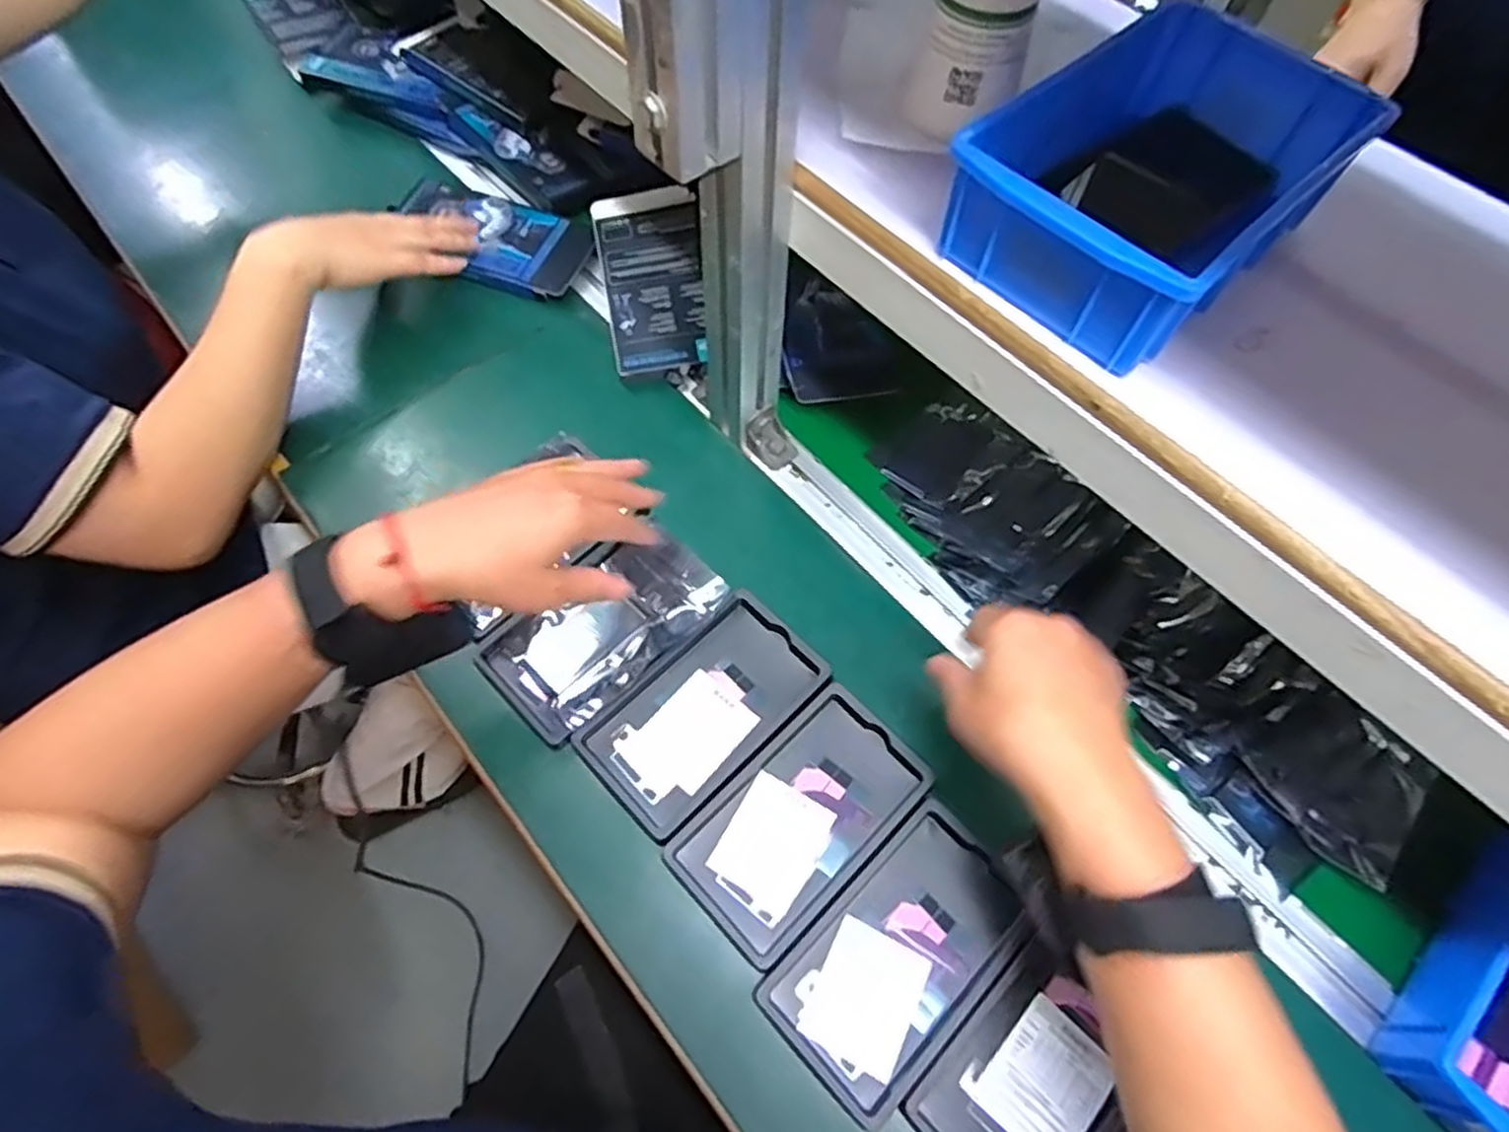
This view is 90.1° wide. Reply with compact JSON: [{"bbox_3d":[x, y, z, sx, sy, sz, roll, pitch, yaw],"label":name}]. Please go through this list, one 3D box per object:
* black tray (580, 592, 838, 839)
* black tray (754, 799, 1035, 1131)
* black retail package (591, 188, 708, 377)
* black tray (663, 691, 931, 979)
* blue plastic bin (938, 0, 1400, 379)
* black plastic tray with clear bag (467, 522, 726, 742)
[{"bbox_3d":[-0.034,0.095,0.510,0.092,0.014,0.157,42,68,17],"label":"black tray"},{"bbox_3d":[0.087,0.229,0.447,0.157,0.010,0.093,-40,71,-21],"label":"black tray"},{"bbox_3d":[-0.090,-0.256,0.664,0.087,0.025,0.182,-6,75,-6],"label":"black retail package"},{"bbox_3d":[0.030,0.160,0.481,0.158,0.020,0.093,-41,71,-21],"label":"black tray"},{"bbox_3d":[0.201,-0.195,0.381,0.192,0.062,0.125,-39,71,-20],"label":"blue plastic bin"},{"bbox_3d":[-0.105,0.040,0.536,0.091,0.011,0.164,42,68,18],"label":"black plastic tray with clear bag"}]

